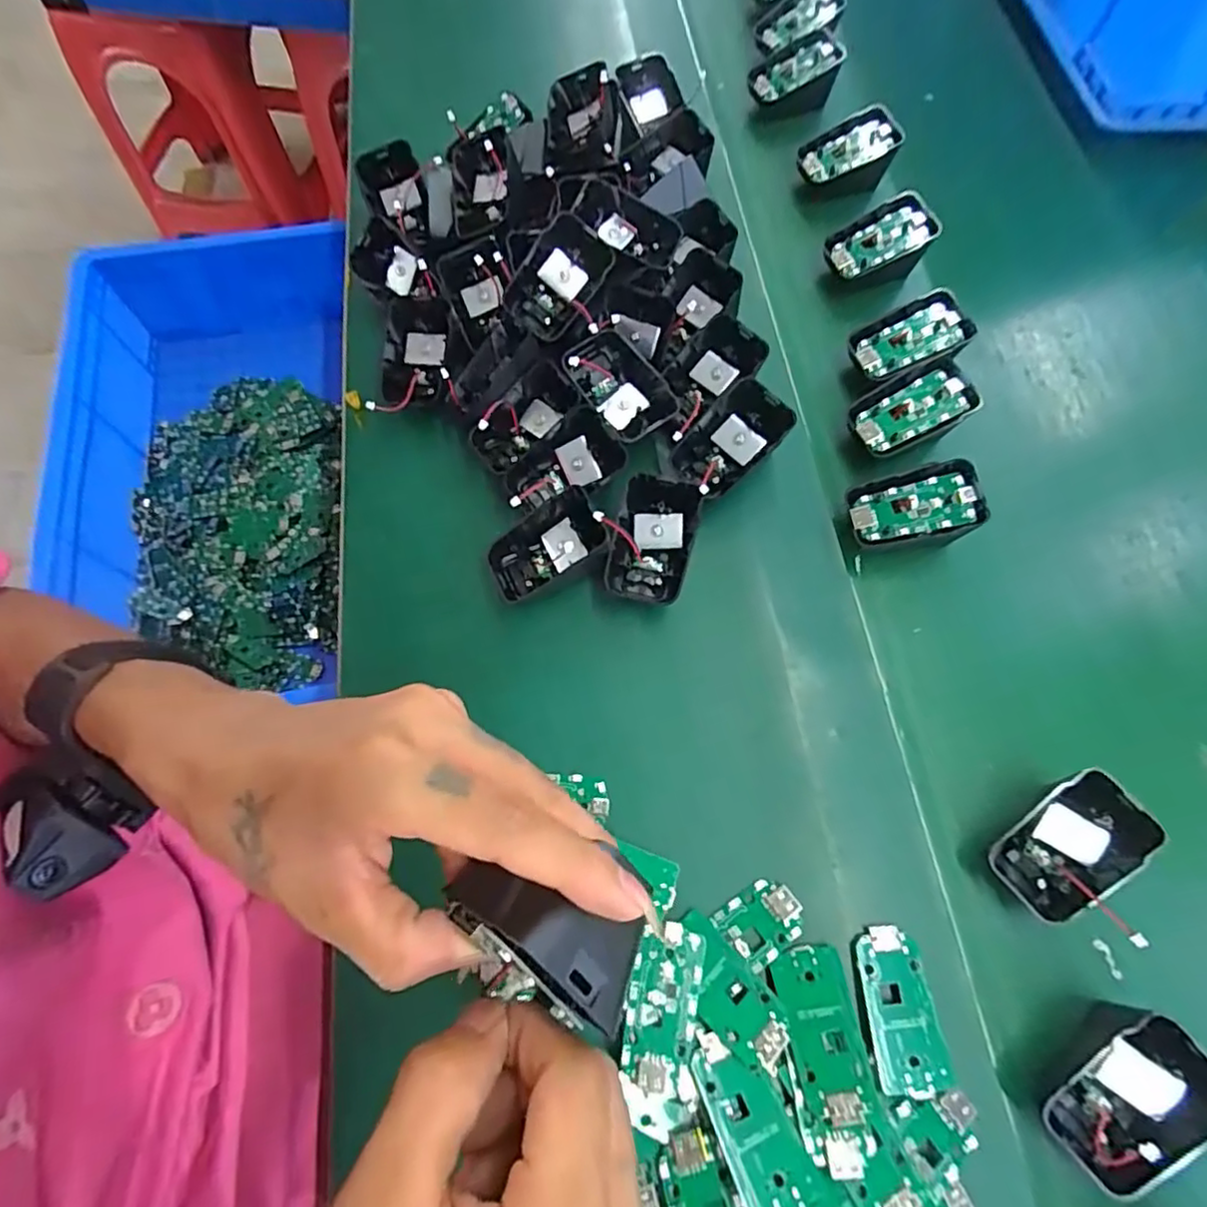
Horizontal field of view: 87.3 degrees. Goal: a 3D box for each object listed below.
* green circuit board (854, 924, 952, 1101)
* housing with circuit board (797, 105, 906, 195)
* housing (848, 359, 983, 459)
[{"bbox_3d":[0.133,0.182,0.284,0.029,0.005,0.064,-5,67,-1],"label":"green circuit board"},{"bbox_3d":[0.185,-0.339,0.484,0.068,0.042,0.049,-16,68,-5],"label":"housing with circuit board"},{"bbox_3d":[0.190,-0.118,0.393,0.069,0.022,0.042,-27,74,8],"label":"housing"}]

